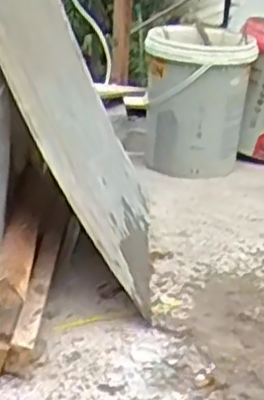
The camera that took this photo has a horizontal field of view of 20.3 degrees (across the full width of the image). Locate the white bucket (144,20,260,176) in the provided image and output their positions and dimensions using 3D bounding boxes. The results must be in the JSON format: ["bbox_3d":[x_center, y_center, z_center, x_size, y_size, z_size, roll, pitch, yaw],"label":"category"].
[{"bbox_3d":[0.163,-0.268,1.875,0.259,0.362,0.259,3,22,-2],"label":"white bucket"}]

